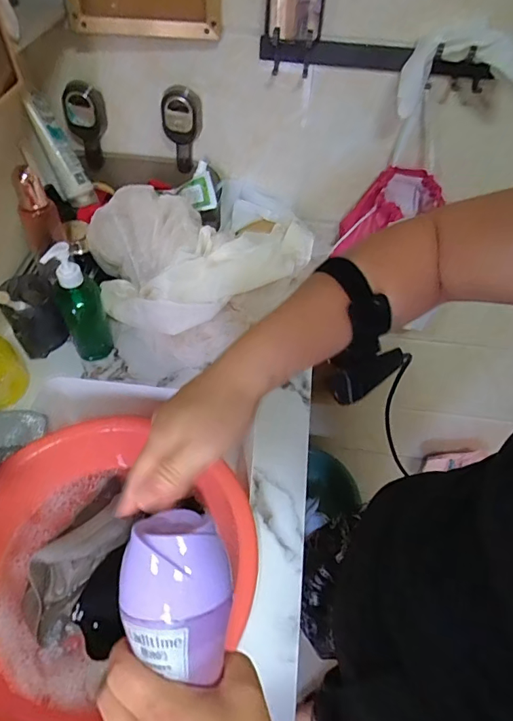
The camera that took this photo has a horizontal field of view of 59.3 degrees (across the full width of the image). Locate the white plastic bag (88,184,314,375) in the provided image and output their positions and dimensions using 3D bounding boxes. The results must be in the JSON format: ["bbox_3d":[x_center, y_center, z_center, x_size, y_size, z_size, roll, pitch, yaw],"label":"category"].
[{"bbox_3d":[-0.079,-0.160,0.740,0.354,0.177,0.248,-21,56,-19],"label":"white plastic bag"}]

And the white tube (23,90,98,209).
[{"bbox_3d":[-0.339,-0.359,0.784,0.055,0.181,0.056,-34,28,-26],"label":"white tube"}]

